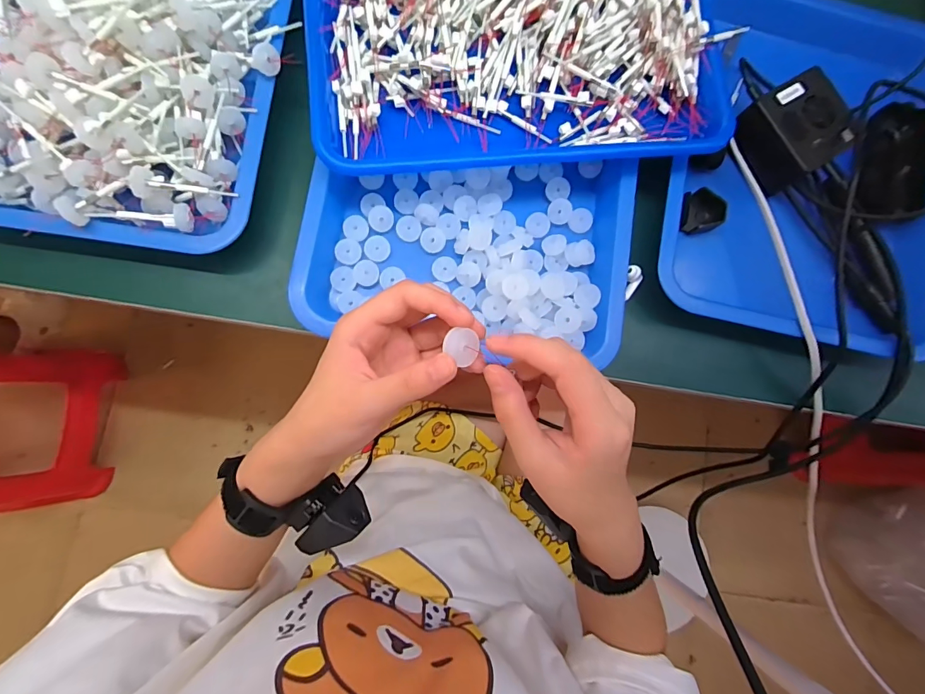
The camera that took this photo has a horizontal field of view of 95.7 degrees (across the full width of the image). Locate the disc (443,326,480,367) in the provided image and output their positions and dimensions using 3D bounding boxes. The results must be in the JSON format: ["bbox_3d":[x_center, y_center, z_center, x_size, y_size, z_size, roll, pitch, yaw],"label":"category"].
[{"bbox_3d":[0.001,-0.001,0.217,0.018,0.004,0.020,-45,116,-20],"label":"disc"}]

